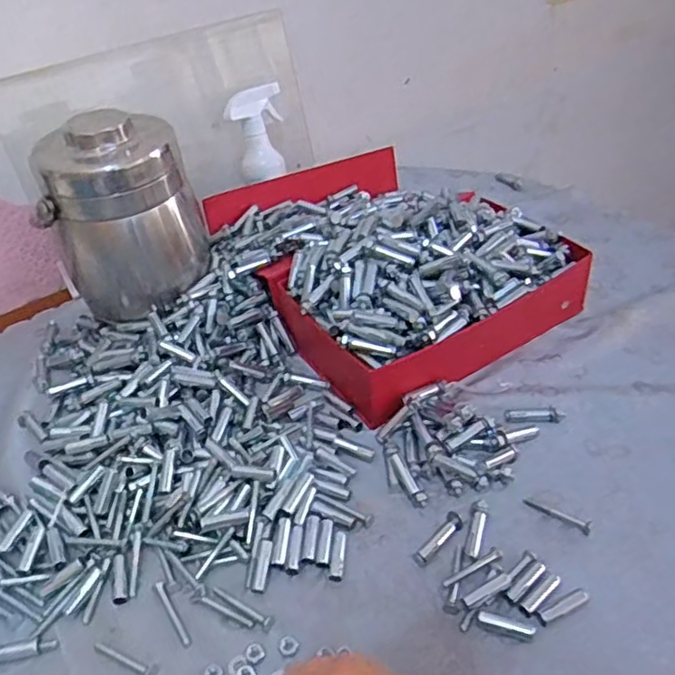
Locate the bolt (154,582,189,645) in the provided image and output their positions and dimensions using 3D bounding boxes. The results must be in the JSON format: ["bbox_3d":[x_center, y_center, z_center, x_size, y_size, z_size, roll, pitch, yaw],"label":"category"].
[{"bbox_3d":[-0.127,0.210,0.481,0.006,0.004,0.057,-26,45,-22],"label":"bolt"}]

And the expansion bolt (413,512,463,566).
[{"bbox_3d":[0.082,0.163,0.508,0.014,0.009,0.052,30,52,34],"label":"expansion bolt"}]

